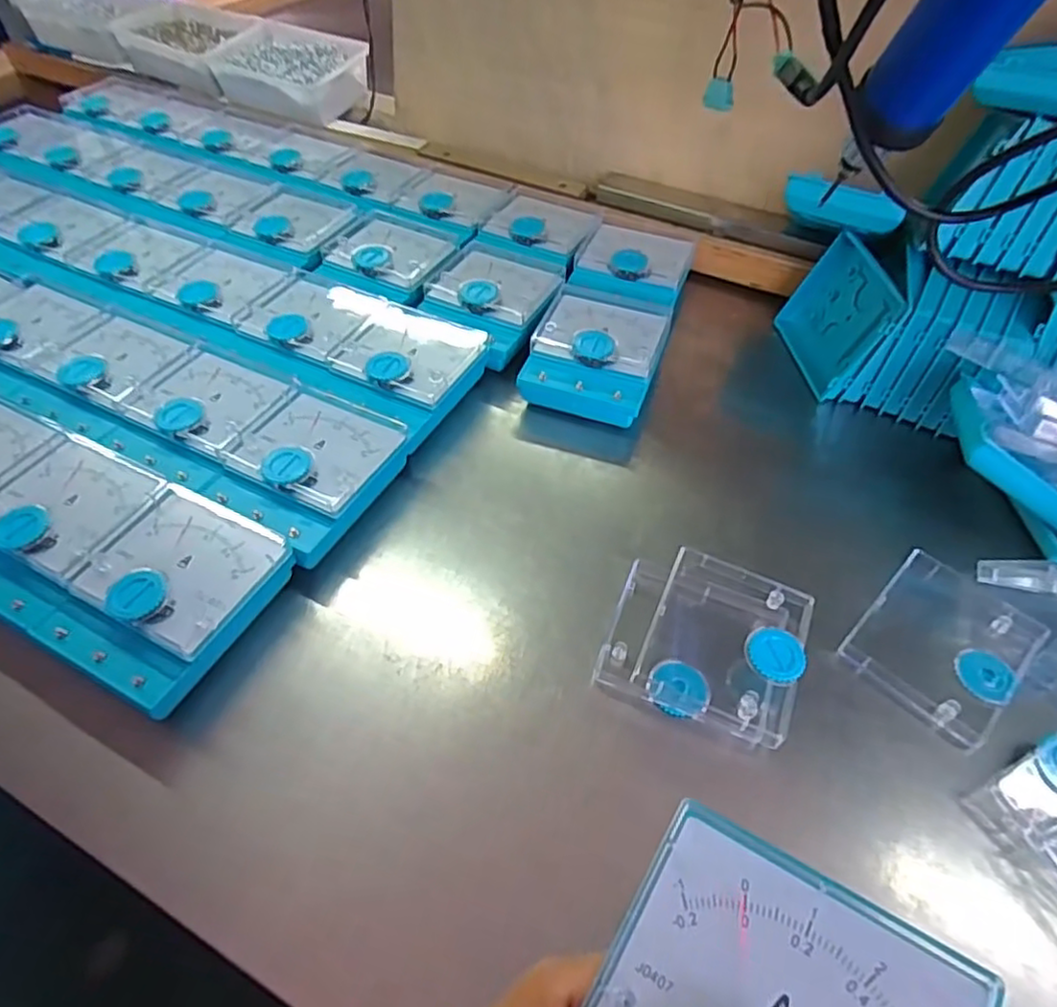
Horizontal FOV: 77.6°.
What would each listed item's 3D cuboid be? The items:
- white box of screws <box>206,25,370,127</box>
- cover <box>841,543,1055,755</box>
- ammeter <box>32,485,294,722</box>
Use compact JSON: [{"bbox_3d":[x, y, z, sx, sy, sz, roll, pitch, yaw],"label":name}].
[{"bbox_3d":[-0.284,-0.520,0.797,0.168,0.065,0.126,28,56,20],"label":"white box of screws"},{"bbox_3d":[0.257,0.083,0.404,0.110,0.013,0.084,-37,61,-26],"label":"cover"},{"bbox_3d":[-0.213,0.057,0.397,0.101,0.055,0.119,22,54,16],"label":"ammeter"}]

